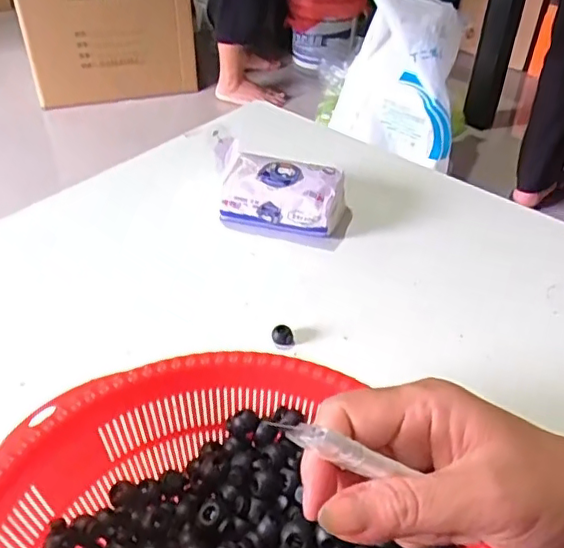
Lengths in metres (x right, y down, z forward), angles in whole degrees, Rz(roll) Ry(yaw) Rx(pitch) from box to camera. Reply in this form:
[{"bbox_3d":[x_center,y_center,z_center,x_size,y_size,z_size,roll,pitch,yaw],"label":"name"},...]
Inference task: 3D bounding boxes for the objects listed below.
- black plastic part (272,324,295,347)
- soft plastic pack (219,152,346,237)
[{"bbox_3d":[0.001,0.049,0.456,0.015,0.014,0.012,33,50,32],"label":"black plastic part"},{"bbox_3d":[0.004,-0.075,0.563,0.109,0.050,0.071,12,42,13],"label":"soft plastic pack"}]

